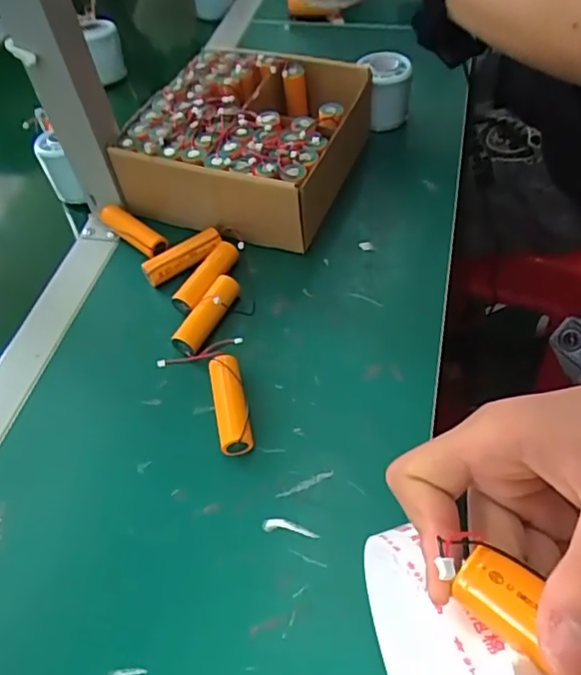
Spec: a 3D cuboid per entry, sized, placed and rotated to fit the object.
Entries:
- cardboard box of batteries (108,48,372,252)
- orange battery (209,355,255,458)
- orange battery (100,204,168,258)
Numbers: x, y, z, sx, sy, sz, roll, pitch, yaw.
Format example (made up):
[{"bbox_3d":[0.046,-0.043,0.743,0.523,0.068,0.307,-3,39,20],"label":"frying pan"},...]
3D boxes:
[{"bbox_3d":[-0.039,-0.188,0.547,0.184,0.077,0.210,15,55,15],"label":"cardboard box of batteries"},{"bbox_3d":[-0.042,0.047,0.409,0.022,0.023,0.072,-12,53,-5],"label":"orange battery"},{"bbox_3d":[-0.140,-0.095,0.520,0.076,0.022,0.023,35,62,26],"label":"orange battery"}]

